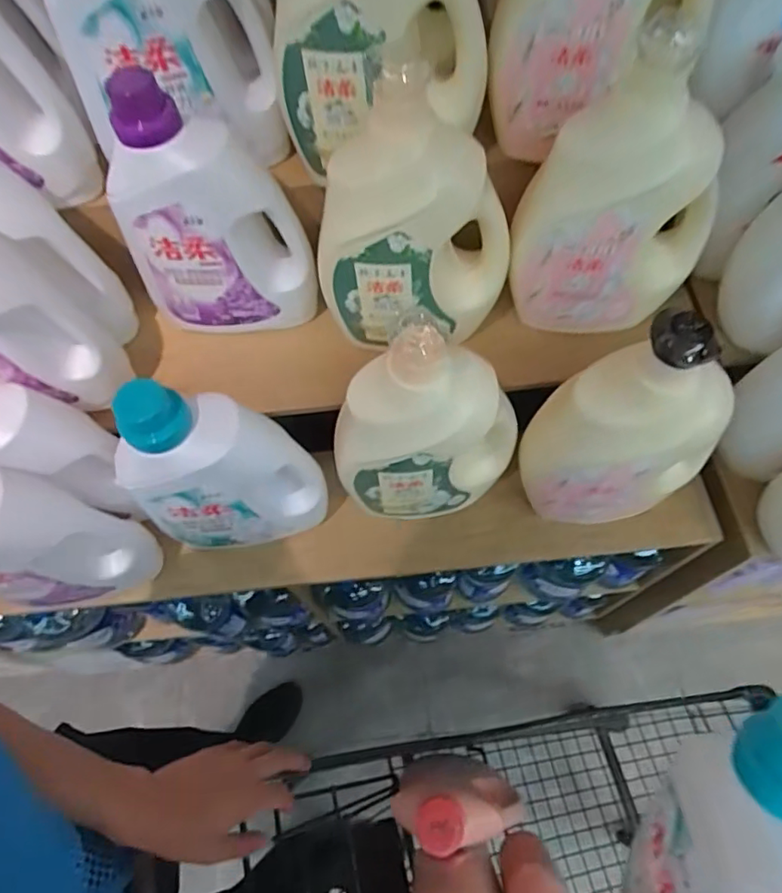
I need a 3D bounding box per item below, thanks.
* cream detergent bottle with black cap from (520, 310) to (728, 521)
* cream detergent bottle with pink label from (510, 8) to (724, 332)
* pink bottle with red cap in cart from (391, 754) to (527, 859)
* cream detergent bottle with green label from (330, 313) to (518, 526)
[{"bbox_3d":[0.269,-0.016,0.646,0.221,0.330,0.108,4,64,6],"label":"cream detergent bottle with black cap"},{"bbox_3d":[0.262,-0.276,0.643,0.228,0.316,0.102,0,64,4],"label":"cream detergent bottle with pink label"},{"bbox_3d":[0.094,0.492,0.791,0.167,0.244,0.093,-6,64,1],"label":"pink bottle with red cap in cart"},{"bbox_3d":[0.039,-0.023,0.669,0.227,0.317,0.111,-16,64,-4],"label":"cream detergent bottle with green label"}]

